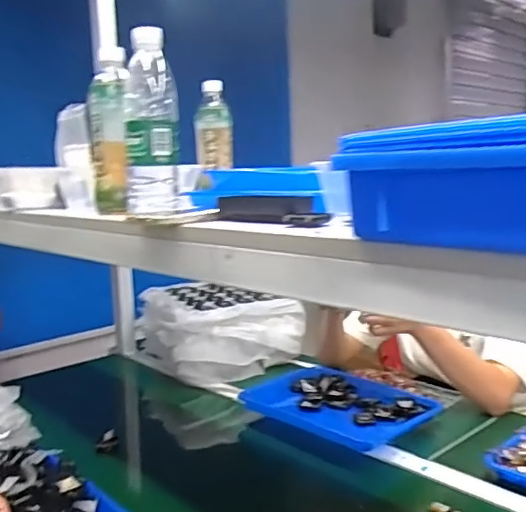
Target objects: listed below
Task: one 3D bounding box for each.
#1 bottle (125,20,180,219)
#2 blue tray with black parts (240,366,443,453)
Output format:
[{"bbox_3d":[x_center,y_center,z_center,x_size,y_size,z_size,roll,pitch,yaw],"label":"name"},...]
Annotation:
[{"bbox_3d":[-0.137,-0.160,0.709,0.067,0.213,0.062,-4,8,-10],"label":"bottle"},{"bbox_3d":[0.147,0.289,1.140,0.347,0.041,0.240,6,11,45],"label":"blue tray with black parts"}]

